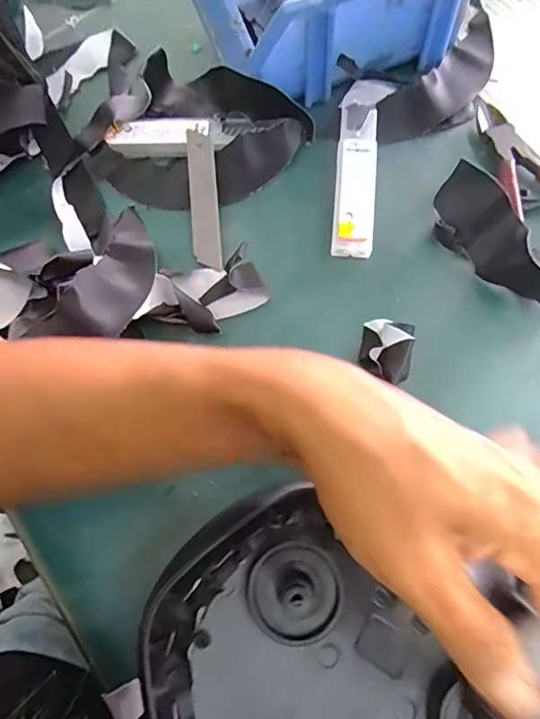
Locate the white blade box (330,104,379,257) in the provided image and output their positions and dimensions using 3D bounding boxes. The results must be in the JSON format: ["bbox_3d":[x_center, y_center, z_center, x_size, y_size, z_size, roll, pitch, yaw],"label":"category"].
[{"bbox_3d":[0.057,-0.121,0.336,0.027,0.015,0.112,4,71,4],"label":"white blade box"}]

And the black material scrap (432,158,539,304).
[{"bbox_3d":[0.139,-0.072,0.307,0.040,0.030,0.098,-40,74,-11],"label":"black material scrap"}]

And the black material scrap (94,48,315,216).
[{"bbox_3d":[-0.050,-0.152,0.345,0.122,0.031,0.107,30,75,12],"label":"black material scrap"}]

